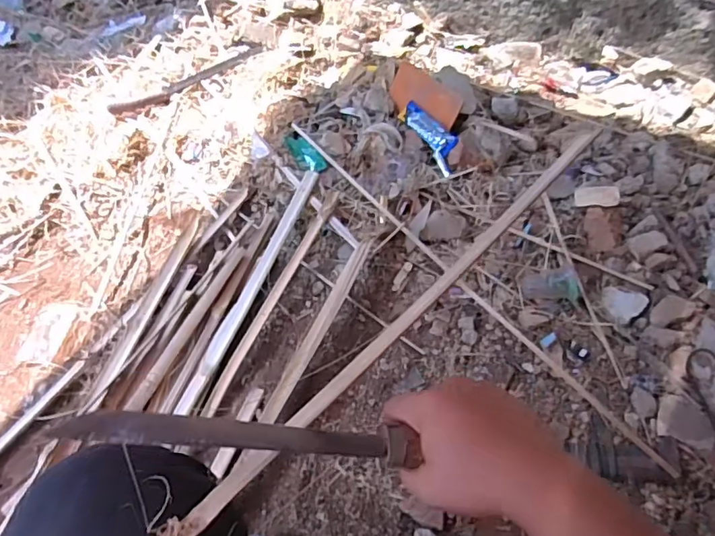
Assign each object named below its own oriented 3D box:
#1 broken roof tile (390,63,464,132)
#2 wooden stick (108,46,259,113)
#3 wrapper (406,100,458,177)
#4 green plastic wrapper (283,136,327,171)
[{"bbox_3d":[0.140,-0.376,1.153,0.090,0.019,0.227,-49,54,14],"label":"broken roof tile"},{"bbox_3d":[-0.398,-0.445,1.253,0.384,0.016,0.058,-30,61,-17],"label":"wooden stick"},{"bbox_3d":[0.154,-0.283,1.105,0.050,0.035,0.209,-22,55,-14],"label":"wrapper"},{"bbox_3d":[-0.113,-0.244,1.122,0.046,0.018,0.110,-37,63,-20],"label":"green plastic wrapper"}]

